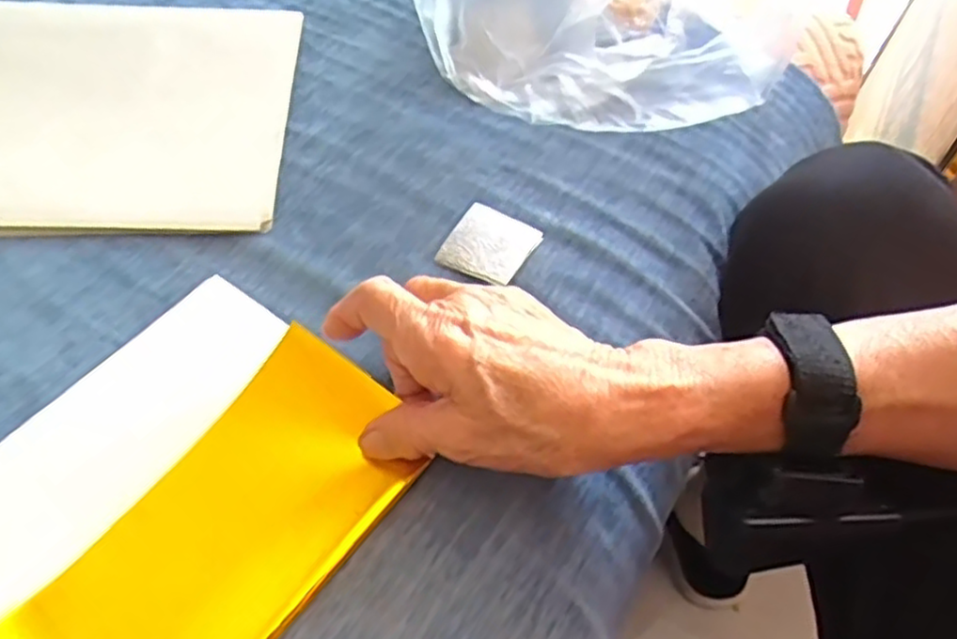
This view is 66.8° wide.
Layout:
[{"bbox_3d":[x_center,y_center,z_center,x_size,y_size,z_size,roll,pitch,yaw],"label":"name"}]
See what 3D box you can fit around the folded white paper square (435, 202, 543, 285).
[{"bbox_3d":[0.006,-0.039,0.386,0.043,0.007,0.044,28,59,15],"label":"folded white paper square"}]

